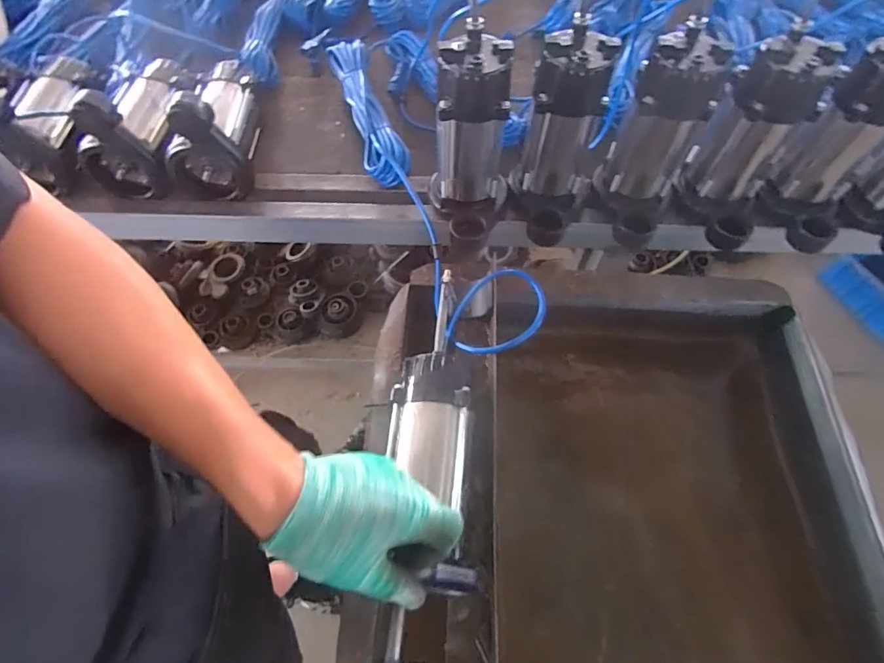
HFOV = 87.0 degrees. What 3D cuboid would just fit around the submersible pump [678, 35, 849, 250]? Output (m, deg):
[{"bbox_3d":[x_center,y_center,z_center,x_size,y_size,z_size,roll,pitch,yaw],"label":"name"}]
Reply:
[{"bbox_3d":[0.408,-0.242,0.620,0.108,0.224,0.130,23,64,11],"label":"submersible pump"}]

